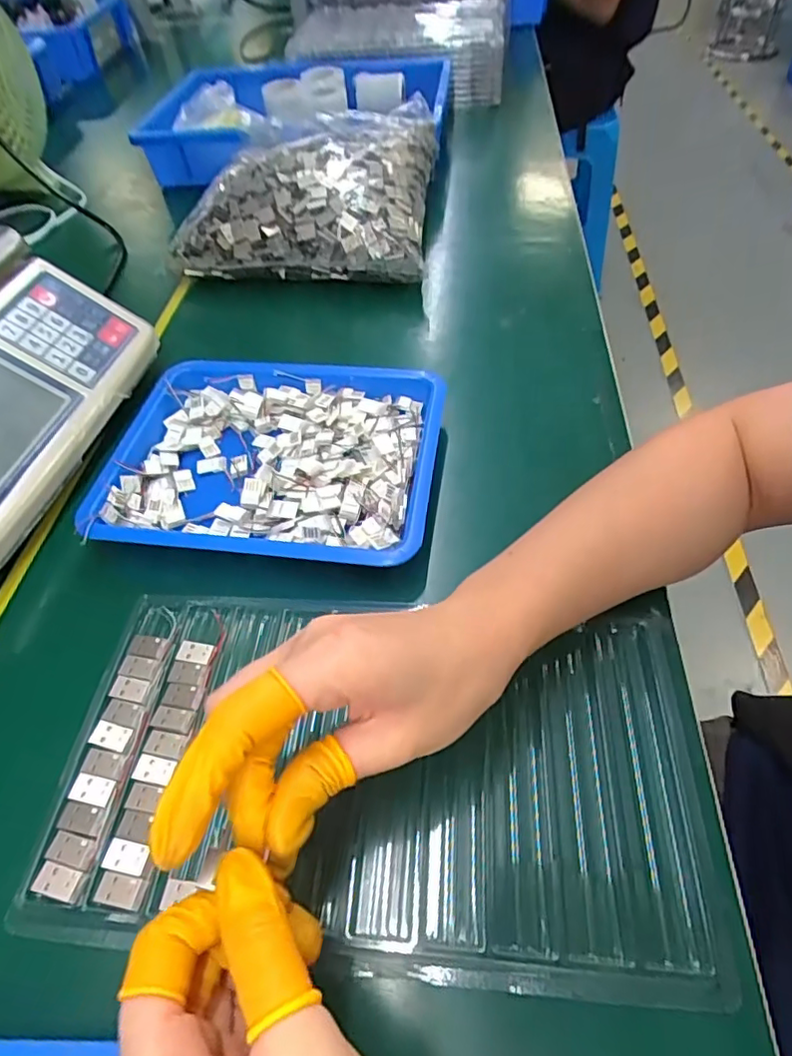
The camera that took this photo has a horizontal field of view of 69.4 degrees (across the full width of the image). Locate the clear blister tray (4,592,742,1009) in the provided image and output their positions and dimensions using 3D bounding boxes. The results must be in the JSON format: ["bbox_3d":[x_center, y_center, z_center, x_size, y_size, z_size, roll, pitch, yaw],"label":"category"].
[{"bbox_3d":[-0.009,0.108,0.275,0.292,0.012,0.164,3,53,5],"label":"clear blister tray"}]

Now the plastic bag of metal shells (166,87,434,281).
[{"bbox_3d":[-0.077,-0.323,0.564,0.231,0.091,0.201,8,53,10],"label":"plastic bag of metal shells"}]

